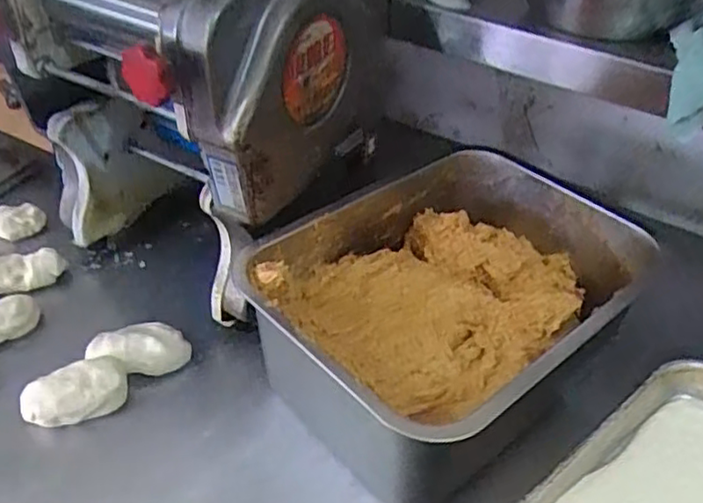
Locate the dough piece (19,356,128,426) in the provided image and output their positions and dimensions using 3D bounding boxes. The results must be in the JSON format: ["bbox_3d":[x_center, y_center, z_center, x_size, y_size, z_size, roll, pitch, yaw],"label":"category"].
[{"bbox_3d":[-0.257,0.141,0.627,0.091,0.055,0.046,-18,43,-23],"label":"dough piece"}]

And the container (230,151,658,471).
[{"bbox_3d":[0.091,0.055,0.639,0.262,0.144,0.351,32,47,32],"label":"container"}]

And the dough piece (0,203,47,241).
[{"bbox_3d":[-0.417,-0.039,0.825,0.066,0.027,0.039,-19,44,-25],"label":"dough piece"}]

